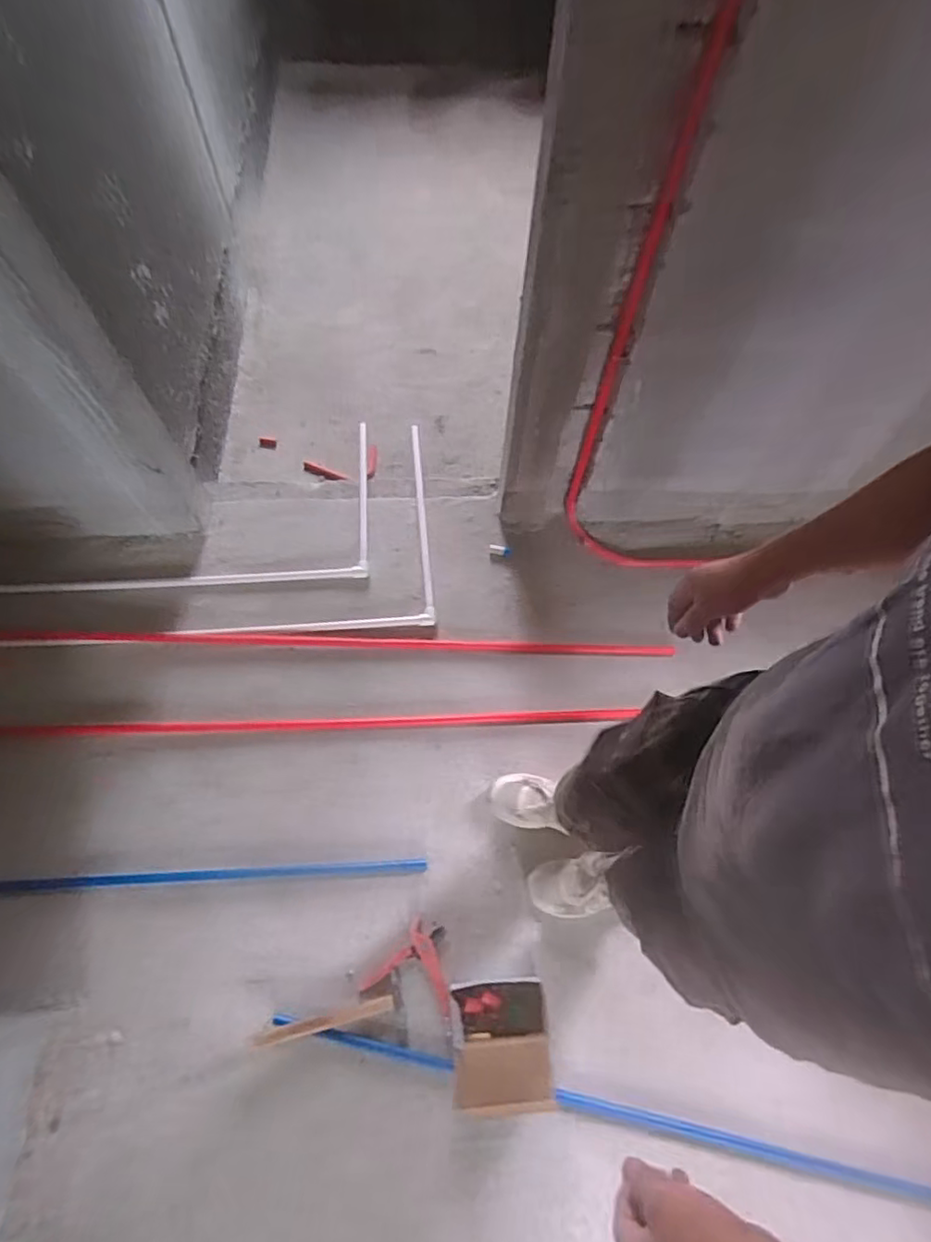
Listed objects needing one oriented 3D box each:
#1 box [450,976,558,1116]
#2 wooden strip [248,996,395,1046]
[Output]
[{"bbox_3d":[0.071,0.813,1.184,0.183,0.075,0.210,-3,67,-2],"label":"box"},{"bbox_3d":[-0.282,0.794,1.217,0.282,0.008,0.029,-13,68,-6],"label":"wooden strip"}]

